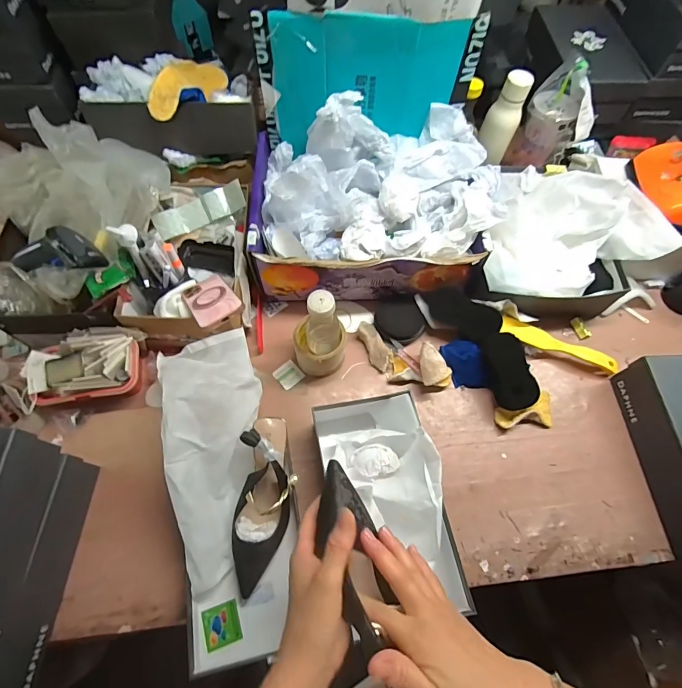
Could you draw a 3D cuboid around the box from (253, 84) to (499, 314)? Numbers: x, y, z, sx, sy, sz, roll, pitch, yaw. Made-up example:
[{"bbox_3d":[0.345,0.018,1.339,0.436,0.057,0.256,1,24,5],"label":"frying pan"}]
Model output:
[{"bbox_3d":[0.059,-0.252,0.707,0.425,0.206,0.285,0,65,-2],"label":"box"}]

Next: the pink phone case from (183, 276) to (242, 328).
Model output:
[{"bbox_3d":[-0.211,-0.073,0.625,0.071,0.010,0.142,-32,41,-15],"label":"pink phone case"}]

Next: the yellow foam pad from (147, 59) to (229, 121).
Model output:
[{"bbox_3d":[-0.279,-0.465,0.698,0.068,0.051,0.180,28,67,11],"label":"yellow foam pad"}]

